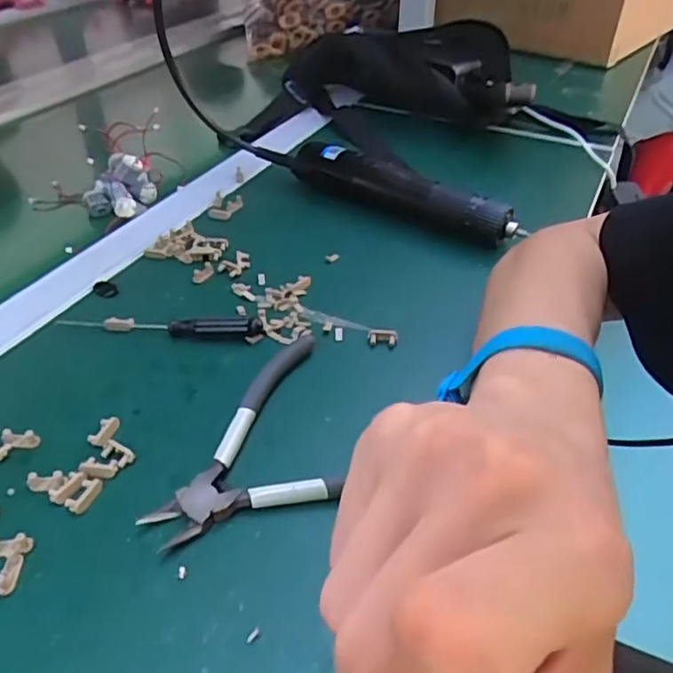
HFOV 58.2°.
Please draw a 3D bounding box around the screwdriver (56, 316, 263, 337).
[{"bbox_3d":[-0.116,-0.007,0.399,0.133,0.012,0.016,2,40,-1],"label":"screwdriver"}]

